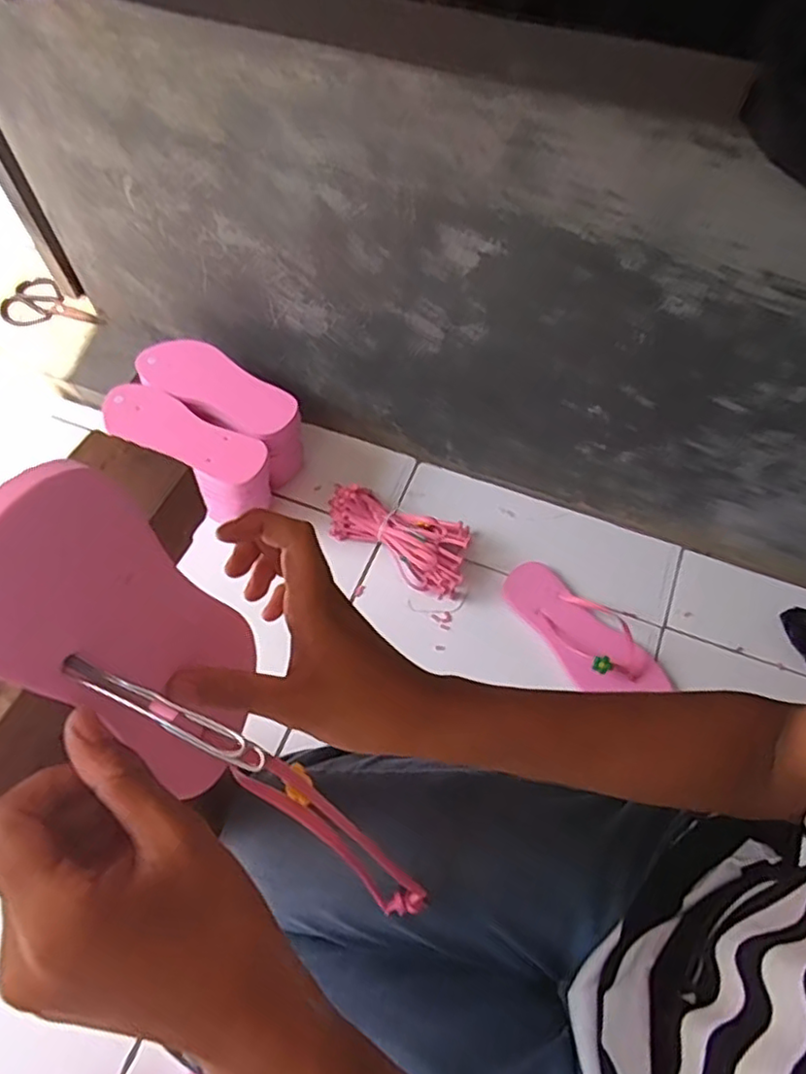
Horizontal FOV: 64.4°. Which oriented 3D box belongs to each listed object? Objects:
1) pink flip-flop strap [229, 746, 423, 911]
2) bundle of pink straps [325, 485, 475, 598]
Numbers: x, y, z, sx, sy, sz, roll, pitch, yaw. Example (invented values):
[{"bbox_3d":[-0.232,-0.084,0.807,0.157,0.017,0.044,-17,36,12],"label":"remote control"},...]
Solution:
[{"bbox_3d":[-0.039,0.183,0.392,0.152,0.018,0.028,48,68,-17],"label":"pink flip-flop strap"},{"bbox_3d":[-0.007,0.006,0.911,0.213,0.075,0.099,21,64,12],"label":"bundle of pink straps"}]

